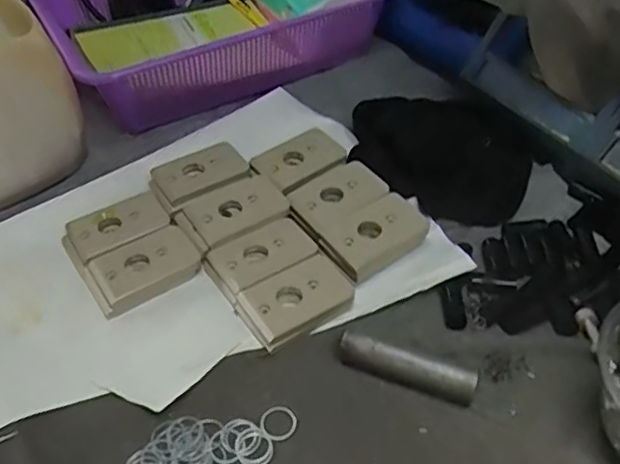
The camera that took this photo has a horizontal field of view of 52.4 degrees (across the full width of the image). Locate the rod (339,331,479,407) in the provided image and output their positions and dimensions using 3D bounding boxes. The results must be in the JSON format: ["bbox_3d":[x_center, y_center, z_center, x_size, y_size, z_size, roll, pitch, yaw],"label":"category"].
[{"bbox_3d":[0.065,0.094,0.430,0.094,0.027,0.019,15,49,18],"label":"rod"}]

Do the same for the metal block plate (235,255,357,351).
[{"bbox_3d":[-0.011,0.052,0.474,0.081,0.017,0.051,-29,50,-22],"label":"metal block plate"}]

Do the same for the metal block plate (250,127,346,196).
[{"bbox_3d":[-0.008,-0.067,0.565,0.081,0.008,0.056,-29,50,-22],"label":"metal block plate"}]

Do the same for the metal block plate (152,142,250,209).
[{"bbox_3d":[-0.095,-0.052,0.555,0.078,0.011,0.054,-26,49,-20],"label":"metal block plate"}]

